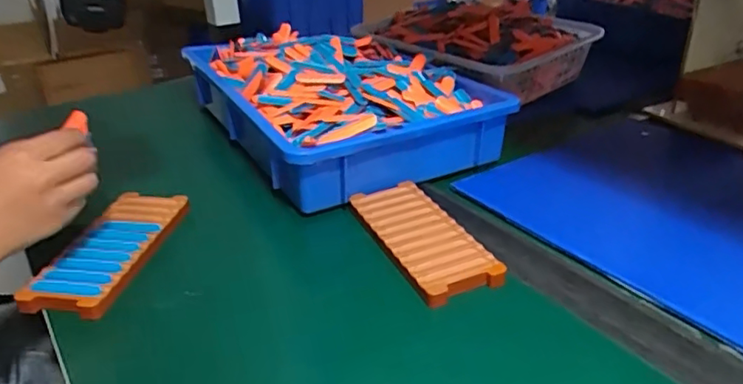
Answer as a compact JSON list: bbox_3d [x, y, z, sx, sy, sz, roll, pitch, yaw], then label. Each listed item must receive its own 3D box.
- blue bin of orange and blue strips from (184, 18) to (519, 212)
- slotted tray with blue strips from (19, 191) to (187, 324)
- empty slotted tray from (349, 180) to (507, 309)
[{"bbox_3d":[-0.051,-0.119,0.767,0.291,0.097,0.408,-18,32,-27],"label":"blue bin of orange and blue strips"},{"bbox_3d":[-0.241,0.052,0.541,0.073,0.020,0.169,2,29,8],"label":"slotted tray with blue strips"},{"bbox_3d":[0.045,0.039,0.541,0.074,0.015,0.171,-13,30,-20],"label":"empty slotted tray"}]

